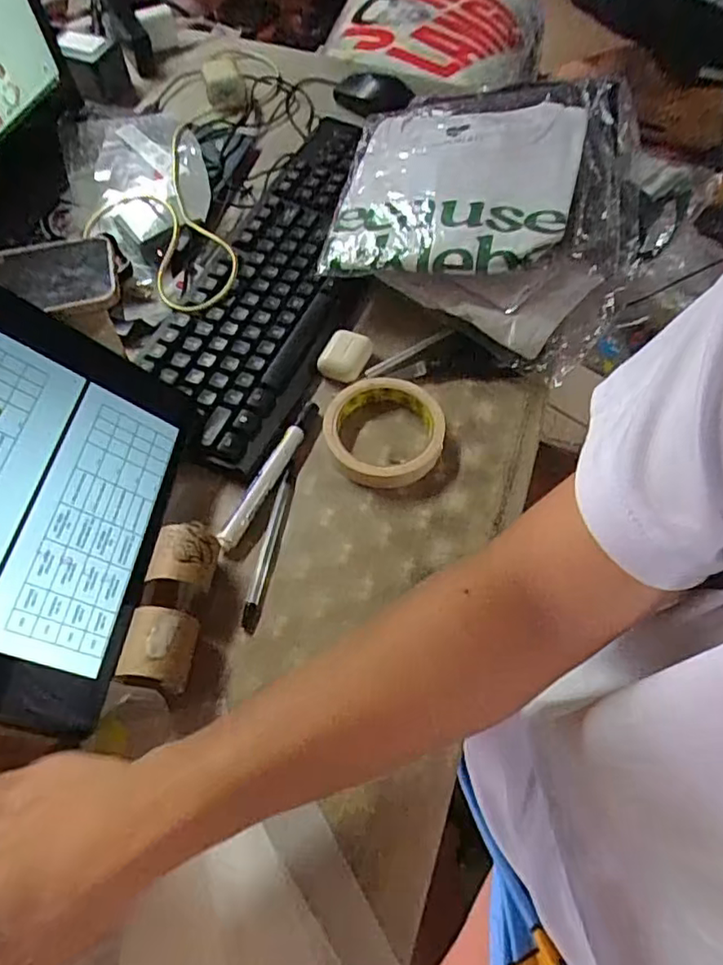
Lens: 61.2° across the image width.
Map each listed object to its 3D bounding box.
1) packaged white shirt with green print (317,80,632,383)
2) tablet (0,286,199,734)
[{"bbox_3d":[0.104,-0.250,0.550,0.246,0.075,0.301,11,60,6],"label":"packaged white shirt with green print"},{"bbox_3d":[-0.202,0.004,0.366,0.162,0.015,0.250,30,49,-32],"label":"tablet"}]

